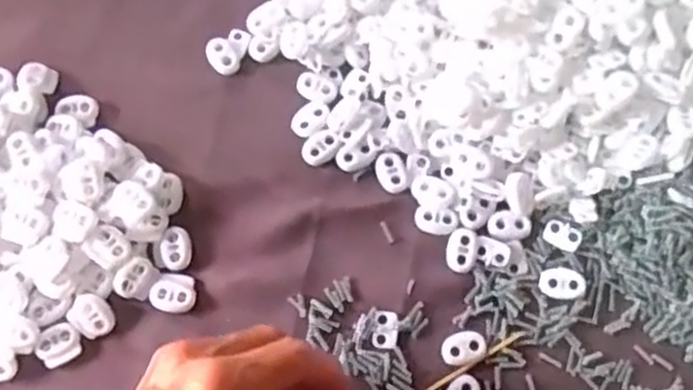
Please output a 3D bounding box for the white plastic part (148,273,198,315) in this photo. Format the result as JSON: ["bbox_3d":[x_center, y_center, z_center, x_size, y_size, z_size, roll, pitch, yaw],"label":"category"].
[{"bbox_3d":[-0.088,0.050,0.370,0.022,0.004,0.020,6,75,0],"label":"white plastic part"}]

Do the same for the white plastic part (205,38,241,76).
[{"bbox_3d":[-0.070,-0.078,0.408,0.015,0.005,0.022,-31,78,-9],"label":"white plastic part"}]

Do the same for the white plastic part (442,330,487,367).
[{"bbox_3d":[0.059,0.077,0.365,0.023,0.004,0.015,-10,76,-4],"label":"white plastic part"}]

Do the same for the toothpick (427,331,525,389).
[{"bbox_3d":[0.064,0.085,0.364,0.061,0.004,0.004,-29,78,-9],"label":"toothpick"}]

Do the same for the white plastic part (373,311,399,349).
[{"bbox_3d":[0.020,0.068,0.368,0.013,0.004,0.019,2,75,-1],"label":"white plastic part"}]

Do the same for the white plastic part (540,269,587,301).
[{"bbox_3d":[0.111,0.045,0.374,0.022,0.004,0.016,6,75,0],"label":"white plastic part"}]

